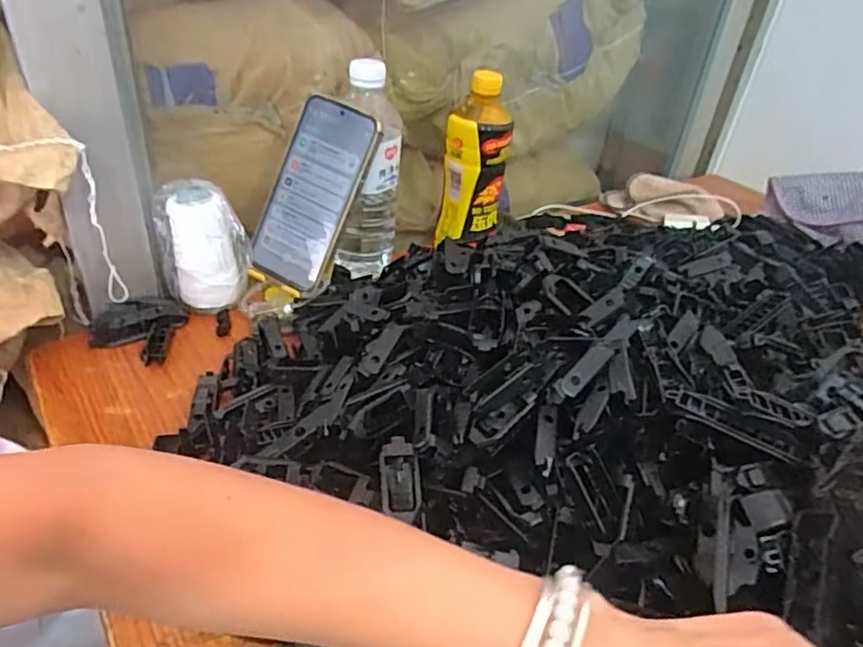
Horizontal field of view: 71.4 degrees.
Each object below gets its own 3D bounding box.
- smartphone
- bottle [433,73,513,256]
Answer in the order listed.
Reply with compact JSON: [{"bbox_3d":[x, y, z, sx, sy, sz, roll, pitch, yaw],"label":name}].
[{"bbox_3d":[-0.105,-0.112,0.530,0.078,0.163,0.010,28,11,19],"label":"smartphone"},{"bbox_3d":[0.047,-0.173,0.643,0.067,0.171,0.055,9,35,3],"label":"bottle"}]

